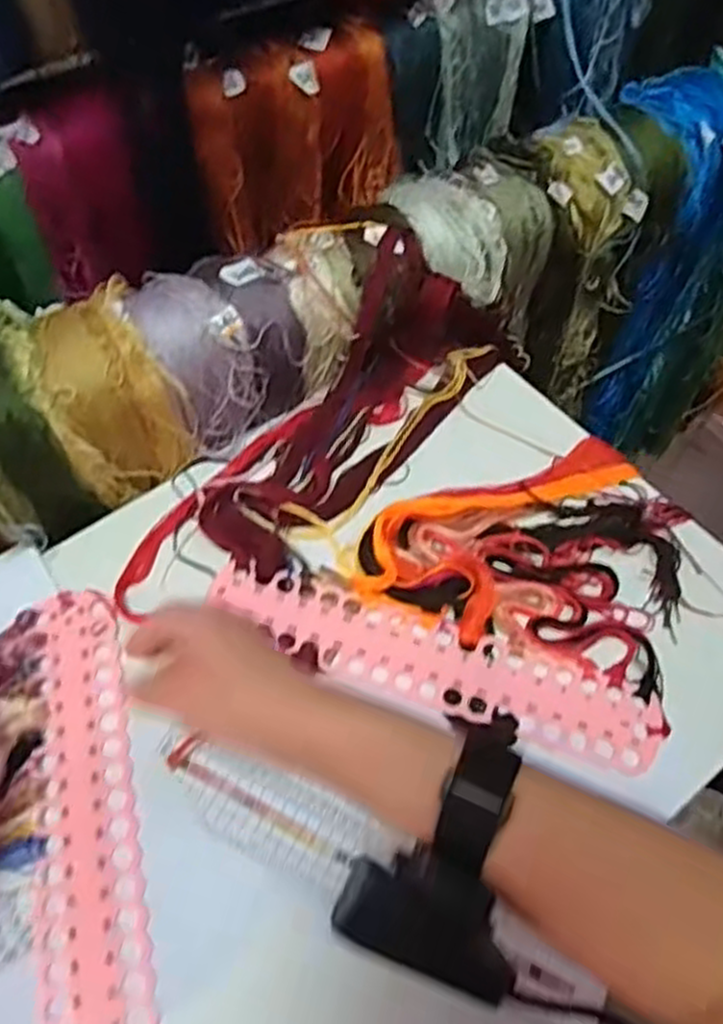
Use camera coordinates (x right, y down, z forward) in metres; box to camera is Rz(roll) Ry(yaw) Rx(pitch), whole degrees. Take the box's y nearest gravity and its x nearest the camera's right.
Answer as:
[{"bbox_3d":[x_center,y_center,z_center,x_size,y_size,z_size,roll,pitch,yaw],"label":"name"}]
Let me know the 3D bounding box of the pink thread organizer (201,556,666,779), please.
[{"bbox_3d":[0.040,0.098,0.494,0.292,0.006,0.055,19,65,10],"label":"pink thread organizer"}]

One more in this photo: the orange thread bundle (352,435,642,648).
[{"bbox_3d":[0.093,-0.001,0.543,0.103,0.025,0.215,40,66,20],"label":"orange thread bundle"}]

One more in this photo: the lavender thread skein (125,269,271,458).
[{"bbox_3d":[-0.126,-0.113,0.570,0.063,0.093,0.104,-36,67,-21],"label":"lavender thread skein"}]

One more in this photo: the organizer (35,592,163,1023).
[{"bbox_3d":[-0.155,0.180,0.438,0.057,0.009,0.286,-11,60,-8],"label":"organizer"}]

